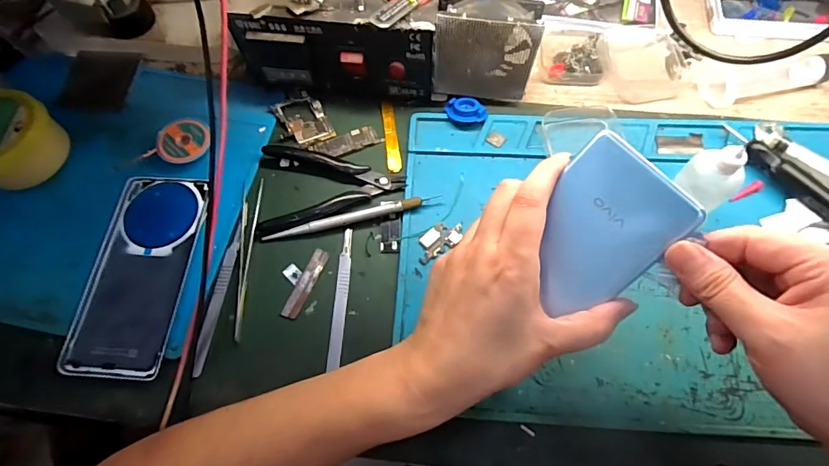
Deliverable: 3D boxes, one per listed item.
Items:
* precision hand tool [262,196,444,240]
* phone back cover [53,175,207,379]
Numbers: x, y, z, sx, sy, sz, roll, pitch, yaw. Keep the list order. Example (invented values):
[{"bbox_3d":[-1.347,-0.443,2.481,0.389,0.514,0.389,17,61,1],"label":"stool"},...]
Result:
[{"bbox_3d":[-0.052,-0.014,0.369,0.143,0.008,0.012,-13,66,-2],"label":"precision hand tool"},{"bbox_3d":[-0.214,0.028,0.355,0.078,0.009,0.159,5,67,5],"label":"phone back cover"}]

